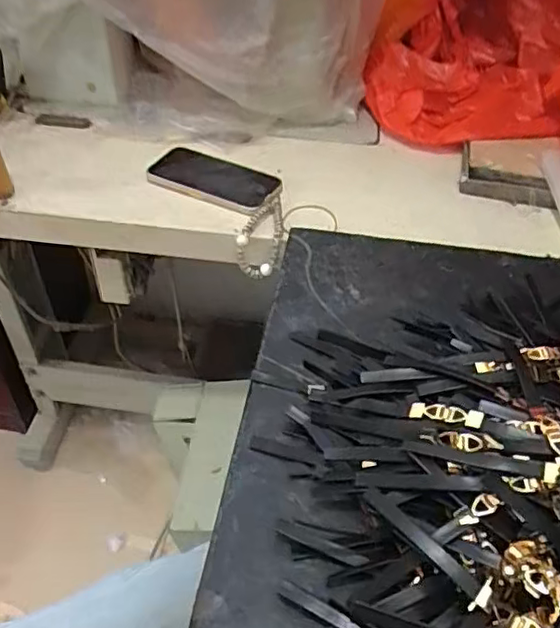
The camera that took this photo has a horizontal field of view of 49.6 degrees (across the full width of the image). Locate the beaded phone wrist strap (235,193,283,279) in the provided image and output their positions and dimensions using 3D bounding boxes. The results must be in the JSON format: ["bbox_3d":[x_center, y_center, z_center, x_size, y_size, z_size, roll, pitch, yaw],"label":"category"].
[{"bbox_3d":[-0.018,-0.089,0.686,0.049,0.060,0.086,9,44,8],"label":"beaded phone wrist strap"}]

